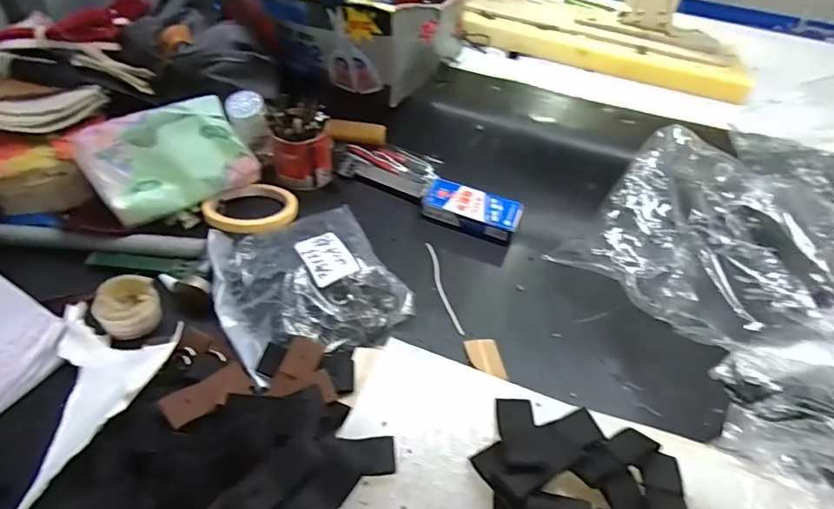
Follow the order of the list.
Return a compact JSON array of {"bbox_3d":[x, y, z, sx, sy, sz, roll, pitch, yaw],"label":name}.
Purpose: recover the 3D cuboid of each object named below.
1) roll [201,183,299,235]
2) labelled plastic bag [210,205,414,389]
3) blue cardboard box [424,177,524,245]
[{"bbox_3d":[-0.173,-0.048,0.513,0.089,0.016,0.075,-34,58,-30],"label":"roll"},{"bbox_3d":[-0.103,0.021,0.457,0.156,0.044,0.166,-21,52,-22],"label":"labelled plastic bag"},{"bbox_3d":[0.061,-0.048,0.550,0.105,0.028,0.044,20,49,13],"label":"blue cardboard box"}]

